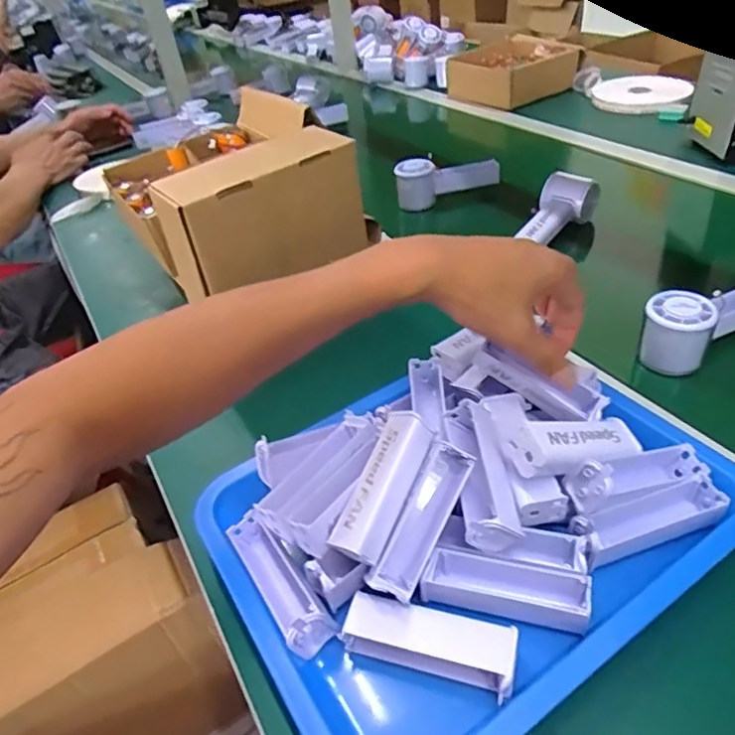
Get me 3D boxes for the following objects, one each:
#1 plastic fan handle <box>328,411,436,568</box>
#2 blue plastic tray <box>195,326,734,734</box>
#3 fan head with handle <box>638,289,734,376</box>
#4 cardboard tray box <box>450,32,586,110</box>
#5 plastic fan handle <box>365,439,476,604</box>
[{"bbox_3d":[0.010,0.076,0.382,0.035,0.015,0.099,17,65,24],"label":"plastic fan handle"},{"bbox_3d":[0.065,0.085,0.389,0.327,0.064,0.249,-32,55,-15],"label":"blue plastic tray"},{"bbox_3d":[0.323,-0.049,0.543,0.156,0.058,0.052,-26,42,-19],"label":"fan head with handle"},{"bbox_3d":[0.312,-0.634,1.237,0.212,0.085,0.209,-26,42,-19],"label":"cardboard tray box"},{"bbox_3d":[0.036,0.099,0.376,0.028,0.027,0.102,19,62,26],"label":"plastic fan handle"}]

